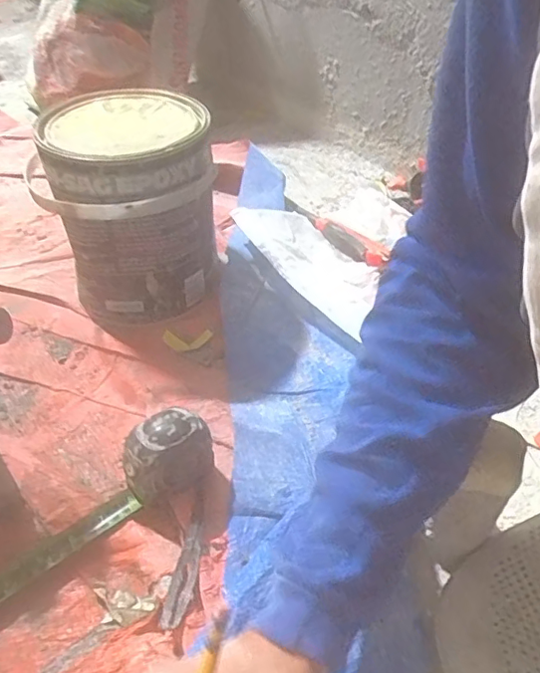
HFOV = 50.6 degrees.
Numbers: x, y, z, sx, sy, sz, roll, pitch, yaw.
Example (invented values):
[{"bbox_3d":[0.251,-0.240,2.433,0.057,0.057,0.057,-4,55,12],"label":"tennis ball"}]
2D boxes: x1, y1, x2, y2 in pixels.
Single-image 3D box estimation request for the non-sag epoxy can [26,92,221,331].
[{"bbox_3d":[-0.133,-0.120,0.581,0.147,0.186,0.158,-7,44,-7],"label":"non-sag epoxy can"}]

